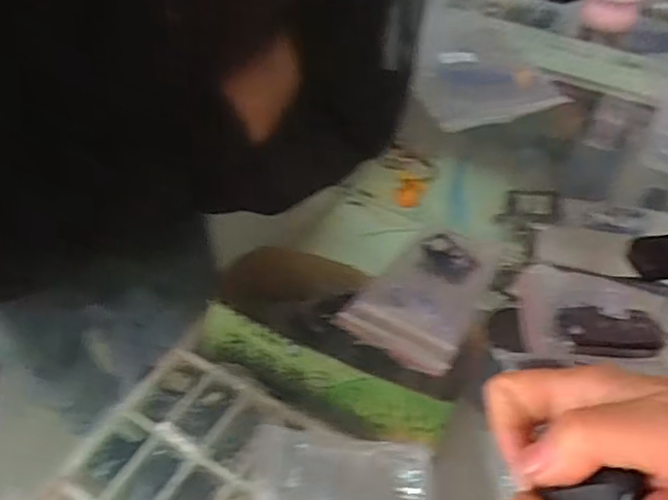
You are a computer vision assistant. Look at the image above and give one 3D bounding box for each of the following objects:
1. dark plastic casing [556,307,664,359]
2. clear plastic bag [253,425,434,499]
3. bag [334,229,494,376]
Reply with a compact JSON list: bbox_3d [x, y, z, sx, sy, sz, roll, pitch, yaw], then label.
[{"bbox_3d":[0.175,0.051,0.395,0.064,0.013,0.033,5,45,3],"label":"dark plastic casing"},{"bbox_3d":[0.005,0.123,0.320,0.094,0.015,0.061,5,45,2],"label":"clear plastic bag"},{"bbox_3d":[0.061,0.028,0.420,0.074,0.024,0.101,26,50,22],"label":"bag"}]

